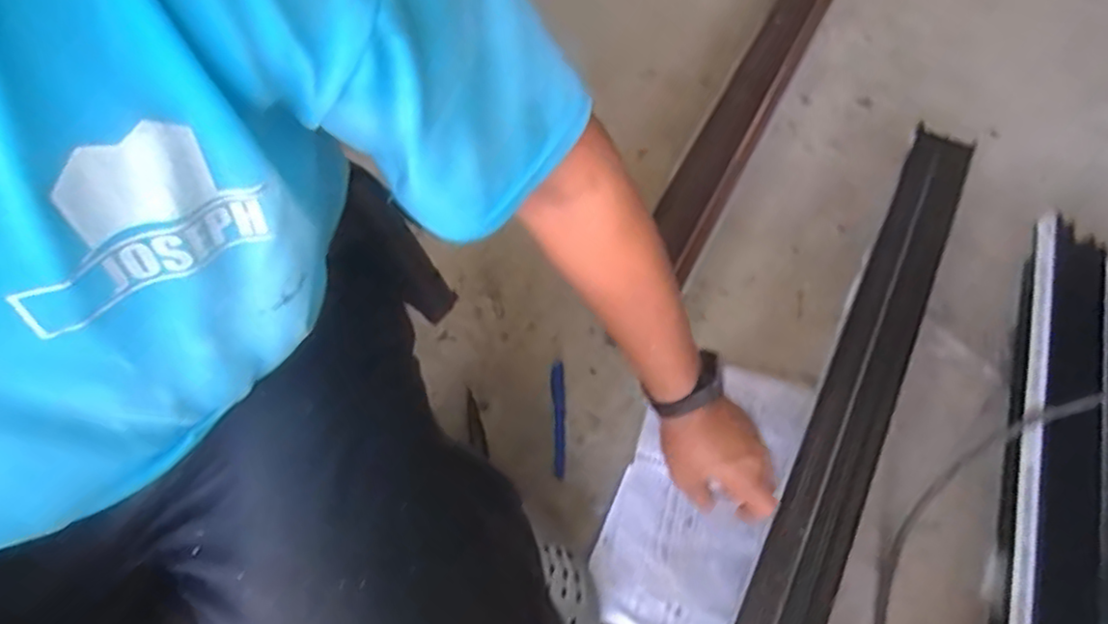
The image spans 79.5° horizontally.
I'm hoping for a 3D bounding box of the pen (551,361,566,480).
[{"bbox_3d":[0.006,0.129,0.808,0.015,0.009,0.140,-2,64,-1],"label":"pen"}]

